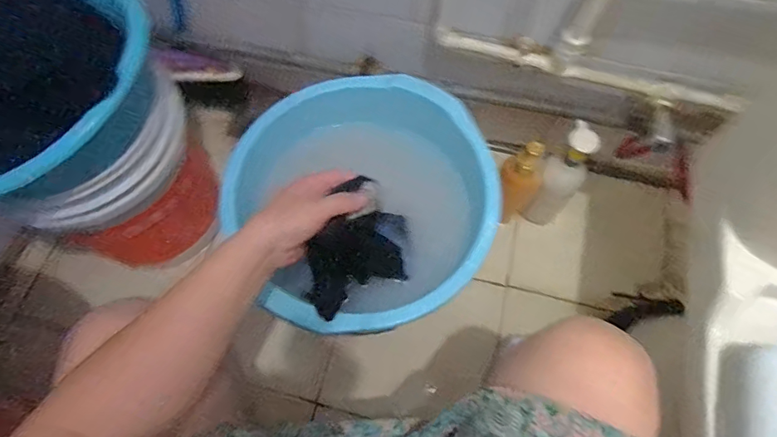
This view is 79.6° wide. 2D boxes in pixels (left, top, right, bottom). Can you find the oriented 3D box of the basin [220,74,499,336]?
[{"bbox_3d":[-0.023,-0.033,0.628,0.341,0.101,0.345,0,68,0],"label":"basin"}]

